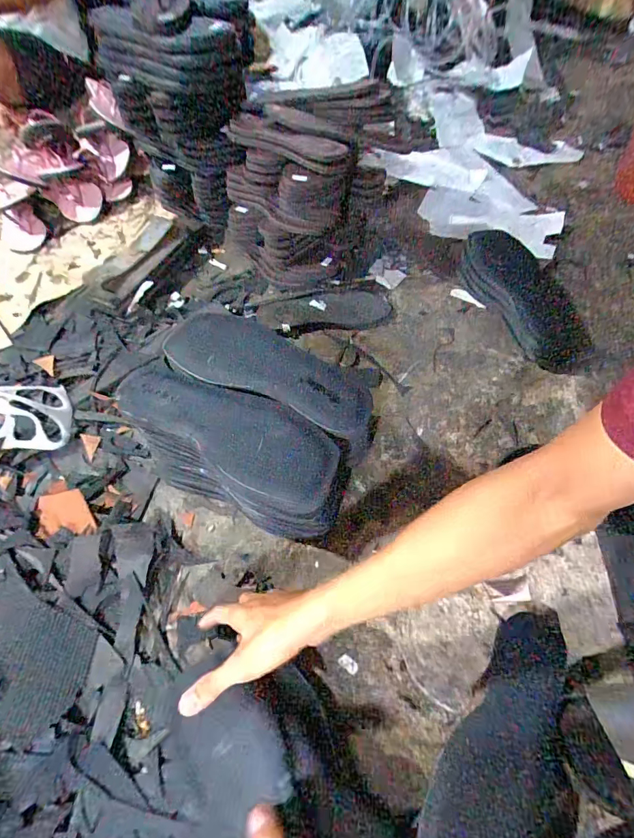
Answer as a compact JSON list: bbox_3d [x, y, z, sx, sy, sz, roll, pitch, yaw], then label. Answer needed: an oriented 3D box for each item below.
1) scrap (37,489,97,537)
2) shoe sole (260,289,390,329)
[{"bbox_3d":[-0.330,0.127,0.547,0.120,0.015,0.062,5,57,26],"label":"scrap"},{"bbox_3d":[0.013,-0.196,0.733,0.231,0.019,0.083,-8,57,-1],"label":"shoe sole"}]

